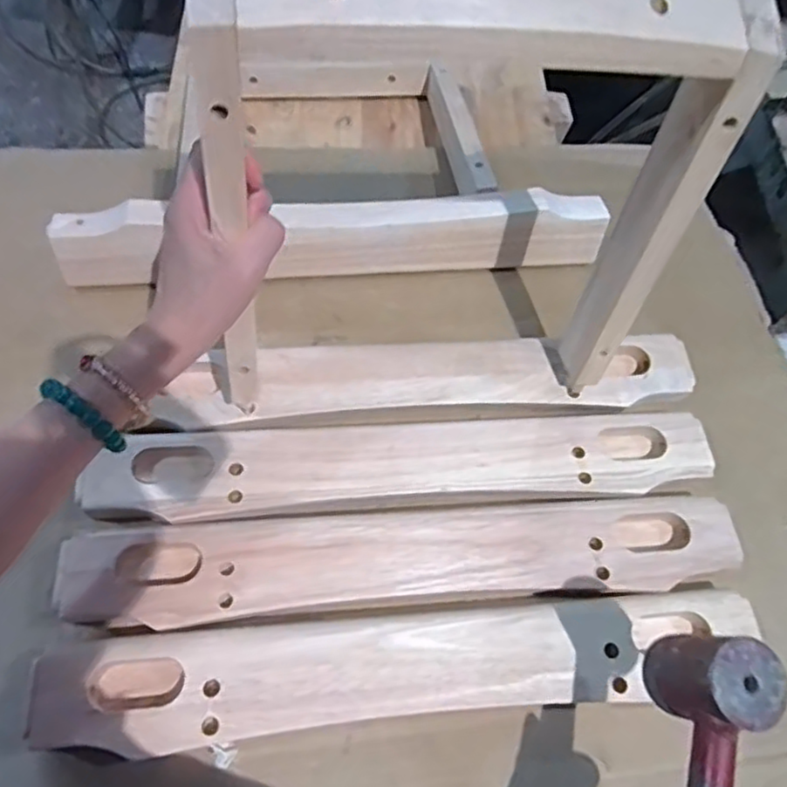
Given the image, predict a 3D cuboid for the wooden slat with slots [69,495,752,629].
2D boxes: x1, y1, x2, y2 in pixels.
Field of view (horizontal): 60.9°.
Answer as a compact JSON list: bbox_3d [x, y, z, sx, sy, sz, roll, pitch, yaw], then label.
[{"bbox_3d":[0.016,0.120,0.484,0.480,0.023,0.067,-2,63,-7],"label":"wooden slat with slots"}]

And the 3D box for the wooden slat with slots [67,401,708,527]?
[{"bbox_3d":[0.016,0.055,0.533,0.471,0.023,0.086,-3,62,-7],"label":"wooden slat with slots"}]

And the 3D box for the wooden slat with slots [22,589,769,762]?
[{"bbox_3d":[0.013,0.186,0.449,0.472,0.032,0.070,-3,63,-8],"label":"wooden slat with slots"}]

